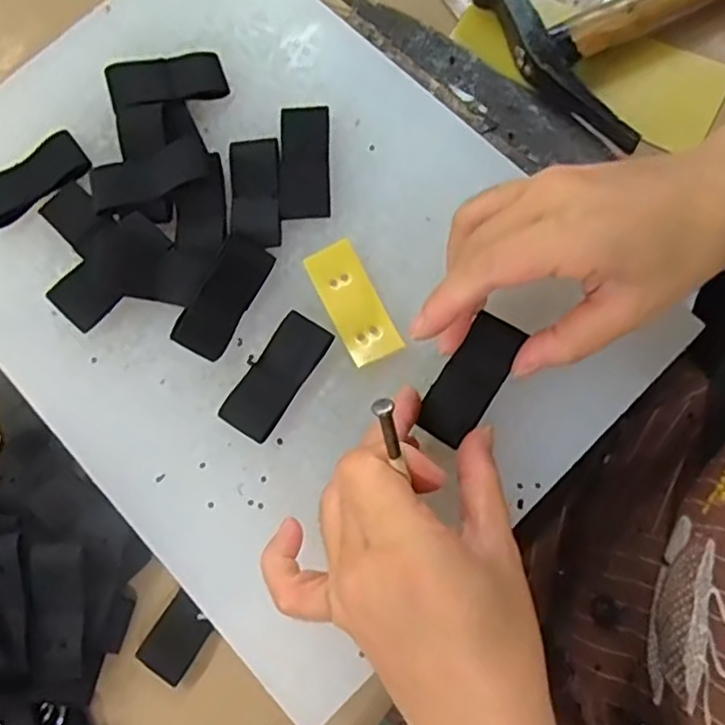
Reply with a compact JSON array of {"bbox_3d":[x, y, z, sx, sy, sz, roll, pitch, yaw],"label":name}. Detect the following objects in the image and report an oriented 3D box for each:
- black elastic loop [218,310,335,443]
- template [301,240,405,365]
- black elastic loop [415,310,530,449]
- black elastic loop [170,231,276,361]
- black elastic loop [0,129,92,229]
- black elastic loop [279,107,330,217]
[{"bbox_3d":[-0.041,0.006,0.306,0.026,0.006,0.061,32,80,10],"label":"black elastic loop"},{"bbox_3d":[-0.004,-0.029,0.313,0.025,0.008,0.062,-27,76,-3],"label":"template"},{"bbox_3d":[0.049,0.007,0.291,0.025,0.008,0.061,32,83,9],"label":"black elastic loop"},{"bbox_3d":[-0.066,-0.032,0.313,0.025,0.004,0.061,32,73,-17],"label":"black elastic loop"},{"bbox_3d":[-0.175,-0.096,0.340,0.061,0.004,0.031,-36,77,-6],"label":"black elastic loop"},{"bbox_3d":[-0.030,-0.104,0.334,0.025,0.004,0.063,-2,76,3],"label":"black elastic loop"}]

